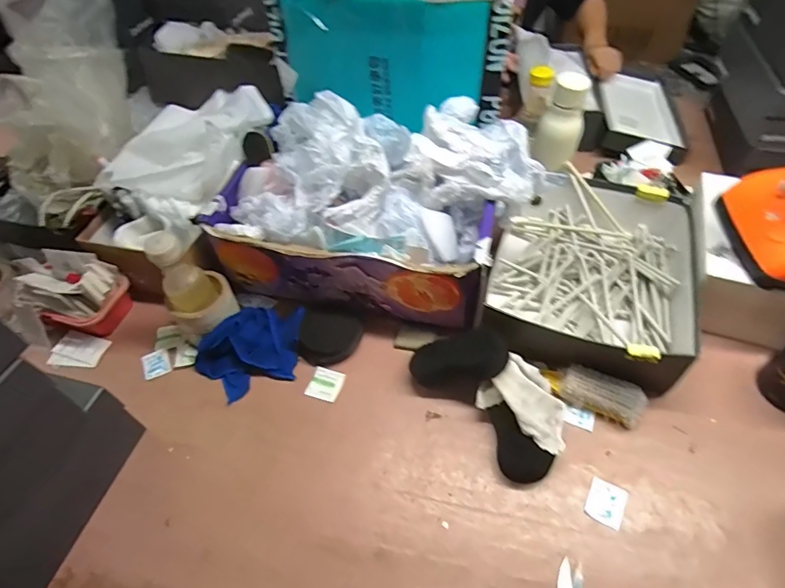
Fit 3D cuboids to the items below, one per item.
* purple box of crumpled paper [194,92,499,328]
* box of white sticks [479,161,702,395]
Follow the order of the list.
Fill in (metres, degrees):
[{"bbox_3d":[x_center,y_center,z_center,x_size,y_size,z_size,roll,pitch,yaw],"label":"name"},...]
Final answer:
[{"bbox_3d":[-0.044,-0.131,0.680,0.435,0.199,0.250,8,52,11],"label":"purple box of crumpled paper"},{"bbox_3d":[0.293,-0.039,0.678,0.262,0.091,0.335,17,55,17],"label":"box of white sticks"}]

